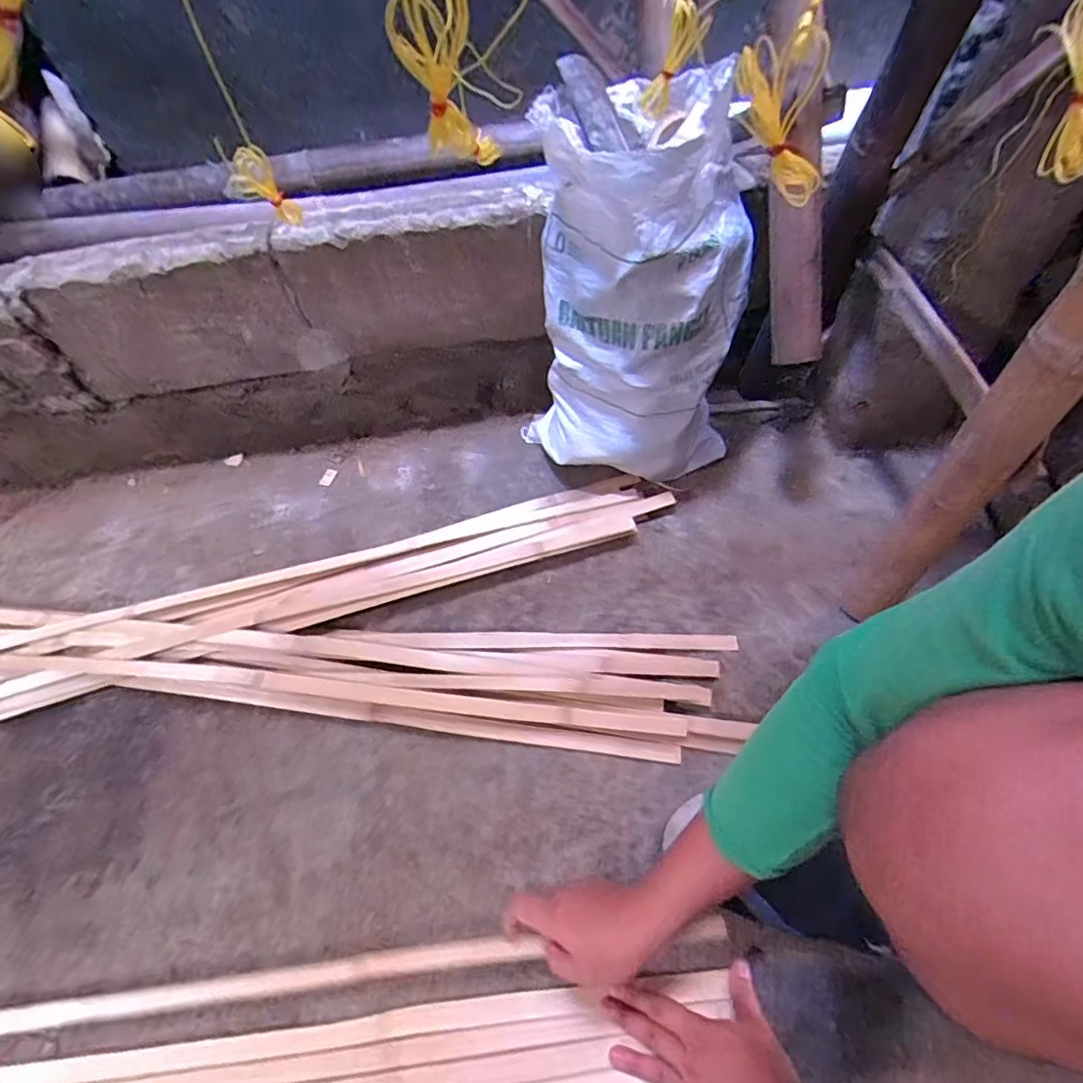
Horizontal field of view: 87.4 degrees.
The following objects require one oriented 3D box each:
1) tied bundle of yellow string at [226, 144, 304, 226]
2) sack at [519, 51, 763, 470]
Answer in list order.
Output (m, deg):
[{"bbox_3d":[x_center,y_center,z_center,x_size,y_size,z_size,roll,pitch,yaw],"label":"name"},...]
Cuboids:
[{"bbox_3d":[-0.245,-0.313,0.510,0.037,0.112,0.030,1,94,3],"label":"tied bundle of yellow string"},{"bbox_3d":[0.134,-0.300,0.773,0.224,0.498,0.251,34,65,23],"label":"sack"}]

